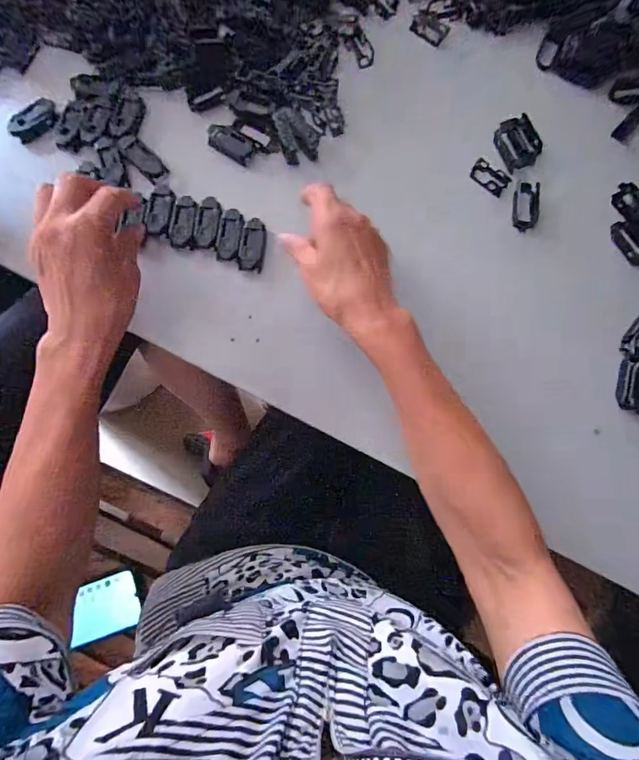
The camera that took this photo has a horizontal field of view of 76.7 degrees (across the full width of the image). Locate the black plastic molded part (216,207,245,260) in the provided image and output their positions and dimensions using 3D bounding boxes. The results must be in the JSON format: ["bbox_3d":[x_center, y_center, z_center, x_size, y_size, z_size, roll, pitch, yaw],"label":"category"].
[{"bbox_3d":[-0.084,-0.138,0.381,0.021,0.004,0.050,7,81,-3],"label":"black plastic molded part"}]

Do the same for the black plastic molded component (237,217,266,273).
[{"bbox_3d":[-0.063,-0.128,0.383,0.024,0.008,0.048,10,81,-3],"label":"black plastic molded component"}]

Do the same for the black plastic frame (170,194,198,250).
[{"bbox_3d":[-0.128,-0.149,0.380,0.021,0.004,0.050,7,81,-3],"label":"black plastic frame"}]

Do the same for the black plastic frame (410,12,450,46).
[{"bbox_3d":[0.116,-0.375,0.429,0.040,0.004,0.026,36,81,2],"label":"black plastic frame"}]

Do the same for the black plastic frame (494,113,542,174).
[{"bbox_3d":[0.204,-0.244,0.414,0.047,0.008,0.054,-20,84,-7],"label":"black plastic frame"}]

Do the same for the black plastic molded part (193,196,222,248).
[{"bbox_3d":[-0.105,-0.150,0.381,0.021,0.004,0.050,10,81,-3],"label":"black plastic molded part"}]

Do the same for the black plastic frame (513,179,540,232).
[{"bbox_3d":[0.208,-0.175,0.408,0.028,0.014,0.047,2,82,-4],"label":"black plastic frame"}]

